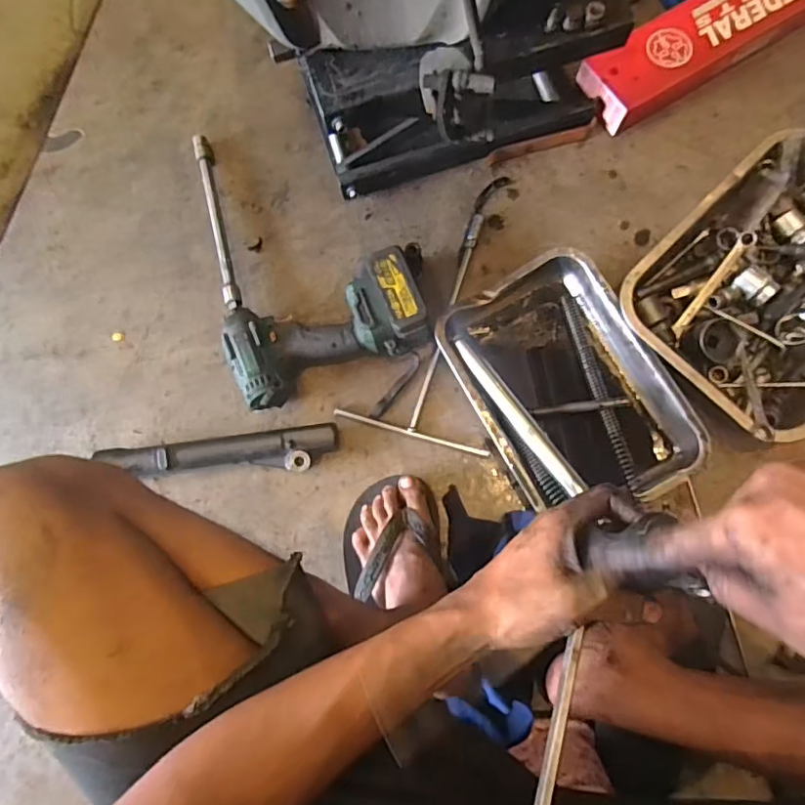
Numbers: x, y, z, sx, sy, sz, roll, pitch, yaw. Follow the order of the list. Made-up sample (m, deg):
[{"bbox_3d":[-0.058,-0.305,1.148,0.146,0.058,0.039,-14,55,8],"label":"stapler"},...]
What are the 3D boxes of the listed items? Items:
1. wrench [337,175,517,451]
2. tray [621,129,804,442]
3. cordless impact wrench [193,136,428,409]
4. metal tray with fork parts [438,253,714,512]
[{"bbox_3d":[0.061,-0.137,0.712,0.184,0.015,0.374,15,79,6],"label":"wrench"},{"bbox_3d":[0.450,-0.140,0.671,0.263,0.074,0.359,44,83,11],"label":"tray"},{"bbox_3d":[-0.128,-0.210,0.707,0.252,0.084,0.405,-18,77,-1],"label":"cordless impact wrench"},{"bbox_3d":[0.193,-0.015,0.662,0.209,0.063,0.294,-30,78,-4],"label":"metal tray with fork parts"}]

